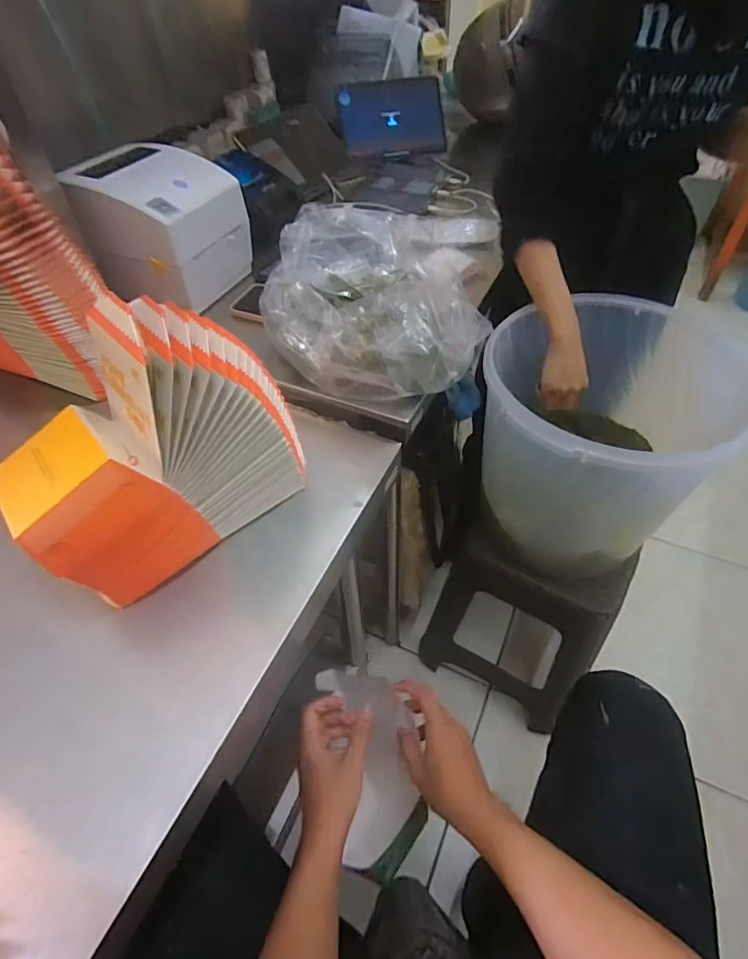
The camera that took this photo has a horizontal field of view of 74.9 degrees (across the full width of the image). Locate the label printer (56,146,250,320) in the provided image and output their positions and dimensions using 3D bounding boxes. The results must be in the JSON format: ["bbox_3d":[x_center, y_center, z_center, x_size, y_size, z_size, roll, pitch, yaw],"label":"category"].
[{"bbox_3d":[-0.305,-0.368,0.719,0.158,0.159,0.190,17,53,16],"label":"label printer"}]

